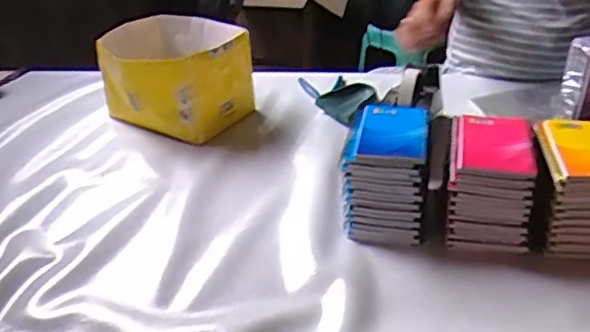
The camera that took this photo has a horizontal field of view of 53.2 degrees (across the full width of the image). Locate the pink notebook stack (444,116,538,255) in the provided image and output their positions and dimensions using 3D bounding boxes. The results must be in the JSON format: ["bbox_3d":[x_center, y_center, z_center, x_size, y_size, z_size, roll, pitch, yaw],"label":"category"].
[{"bbox_3d":[0.237,0.018,0.724,0.097,0.112,0.143,5,33,14],"label":"pink notebook stack"}]

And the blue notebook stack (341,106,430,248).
[{"bbox_3d":[0.117,0.010,0.749,0.101,0.112,0.132,5,33,13],"label":"blue notebook stack"}]

